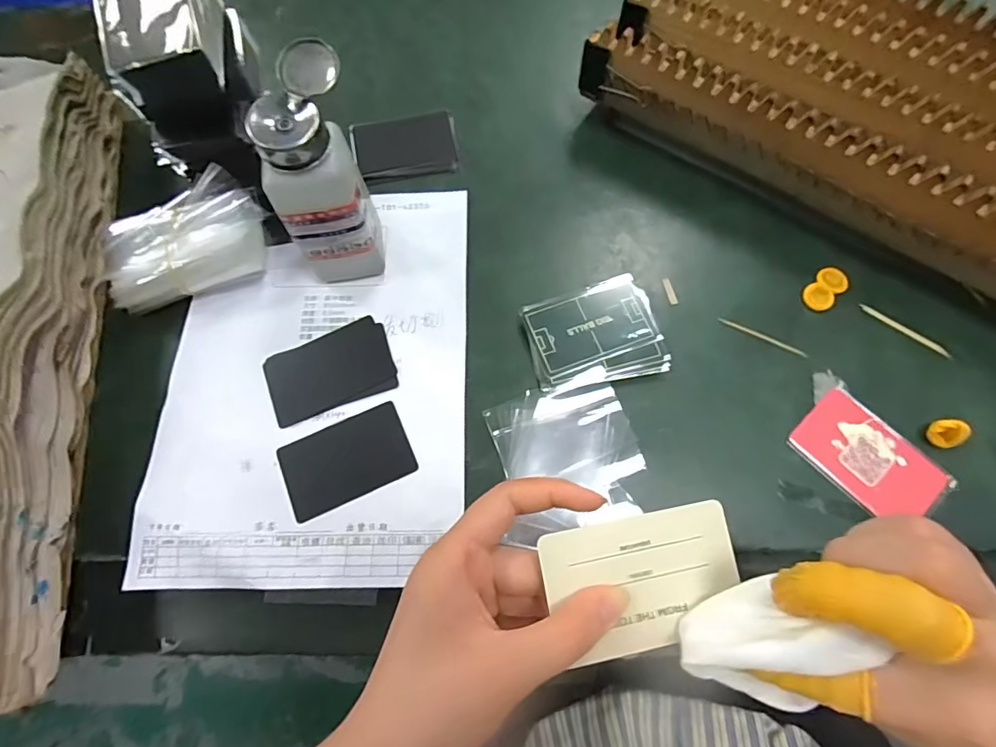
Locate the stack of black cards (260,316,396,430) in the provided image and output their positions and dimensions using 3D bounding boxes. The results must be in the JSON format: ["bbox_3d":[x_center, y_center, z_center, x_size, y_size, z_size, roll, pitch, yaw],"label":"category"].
[{"bbox_3d":[-0.121,-0.003,0.355,0.088,0.005,0.058,-20,71,-5],"label":"stack of black cards"}]

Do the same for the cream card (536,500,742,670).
[{"bbox_3d":[0.063,0.089,0.210,0.082,0.004,0.053,-10,79,-7],"label":"cream card"}]

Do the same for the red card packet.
[{"bbox_3d":[0.243,0.056,0.320,0.057,0.005,0.086,-39,73,-11],"label":"red card packet"}]

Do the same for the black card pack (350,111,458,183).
[{"bbox_3d":[-0.081,-0.198,0.425,0.089,0.004,0.067,-8,70,0],"label":"black card pack"}]

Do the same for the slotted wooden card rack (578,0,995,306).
[{"bbox_3d":[0.346,-0.150,0.351,0.563,0.081,0.181,37,76,14],"label":"slotted wooden card rack"}]

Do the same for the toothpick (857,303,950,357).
[{"bbox_3d":[0.293,-0.032,0.352,0.065,0.004,0.006,39,76,14],"label":"toothpick"}]

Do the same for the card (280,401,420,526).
[{"bbox_3d":[-0.102,0.058,0.331,0.083,0.004,0.052,-24,73,-8],"label":"card"}]

